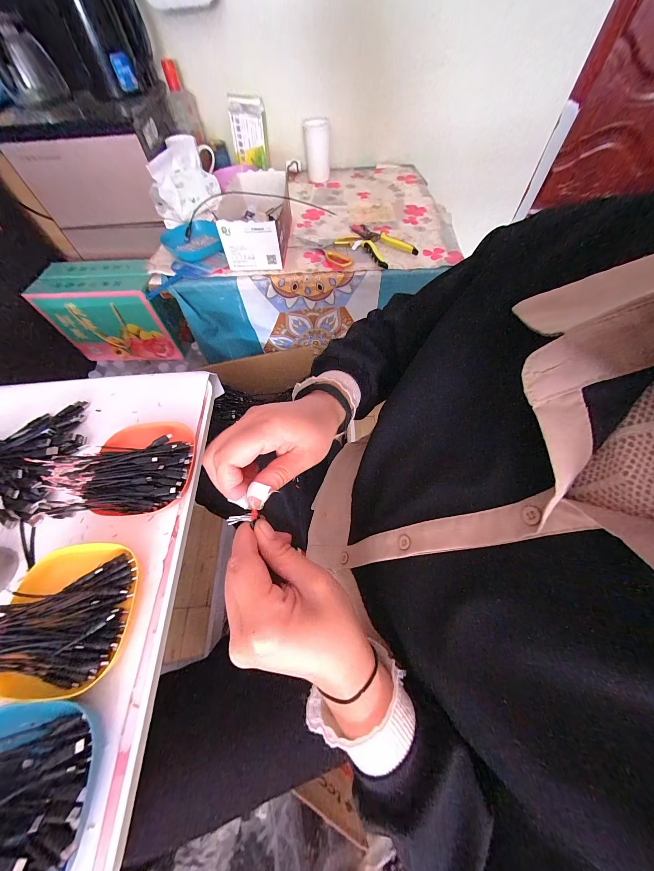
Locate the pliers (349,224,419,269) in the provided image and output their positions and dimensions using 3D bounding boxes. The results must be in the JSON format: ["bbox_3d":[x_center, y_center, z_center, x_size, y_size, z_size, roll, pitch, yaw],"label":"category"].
[{"bbox_3d":[0.133,-0.452,0.643,0.106,0.016,0.177,-18,61,-9],"label":"pliers"}]

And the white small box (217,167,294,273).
[{"bbox_3d":[-0.167,-0.500,0.639,0.146,0.092,0.243,0,60,2],"label":"white small box"}]

